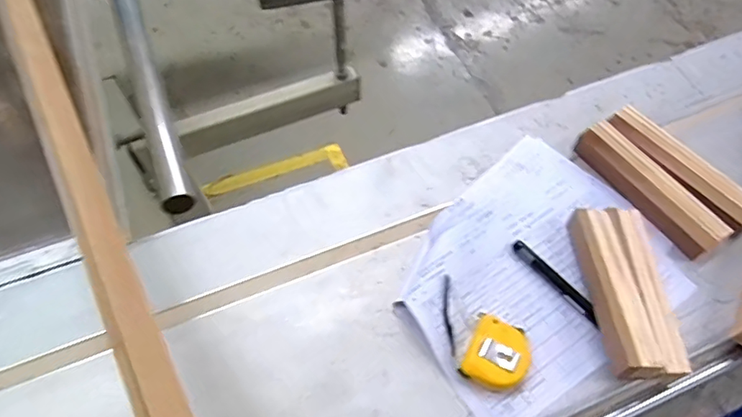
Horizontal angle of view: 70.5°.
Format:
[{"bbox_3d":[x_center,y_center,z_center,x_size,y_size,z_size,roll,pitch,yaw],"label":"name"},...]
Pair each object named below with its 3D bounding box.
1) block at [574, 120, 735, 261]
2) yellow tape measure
[{"bbox_3d":[0.336,-0.026,0.645,0.052,0.033,0.199,-32,65,-17],"label":"block"},{"bbox_3d":[0.131,0.151,0.542,0.059,0.030,0.068,24,63,14],"label":"yellow tape measure"}]

